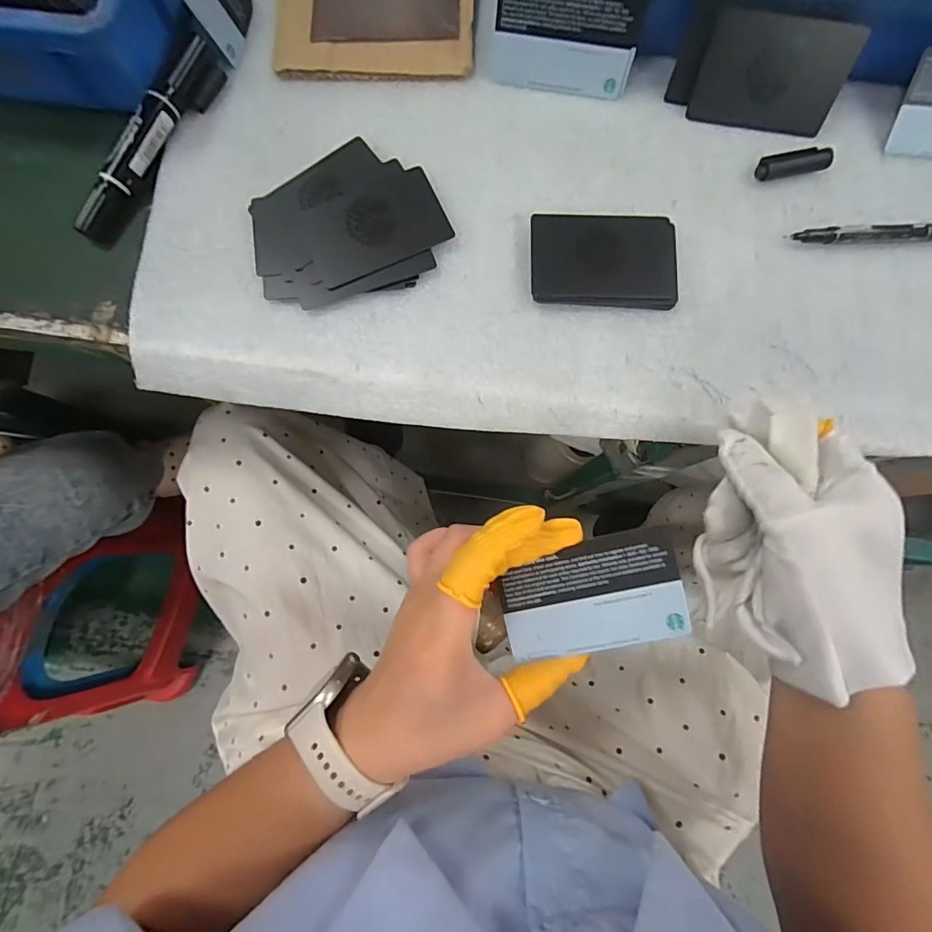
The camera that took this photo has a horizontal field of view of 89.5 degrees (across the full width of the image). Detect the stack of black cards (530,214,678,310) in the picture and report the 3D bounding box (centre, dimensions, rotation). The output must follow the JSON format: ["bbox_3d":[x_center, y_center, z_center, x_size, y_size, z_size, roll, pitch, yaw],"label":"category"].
[{"bbox_3d":[0.084,-0.125,0.285,0.087,0.015,0.056,1,82,0],"label":"stack of black cards"}]

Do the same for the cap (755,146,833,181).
[{"bbox_3d":[0.209,-0.193,0.300,0.045,0.011,0.014,-6,82,-1],"label":"cap"}]

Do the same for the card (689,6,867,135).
[{"bbox_3d":[0.188,-0.242,0.290,0.086,0.055,0.004,10,53,1],"label":"card"}]

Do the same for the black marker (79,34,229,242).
[{"bbox_3d":[-0.196,-0.203,0.293,0.021,0.019,0.141,28,83,3],"label":"black marker"}]

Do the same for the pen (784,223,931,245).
[{"bbox_3d":[0.264,-0.144,0.294,0.121,0.010,0.011,-3,82,-1],"label":"pen"}]

